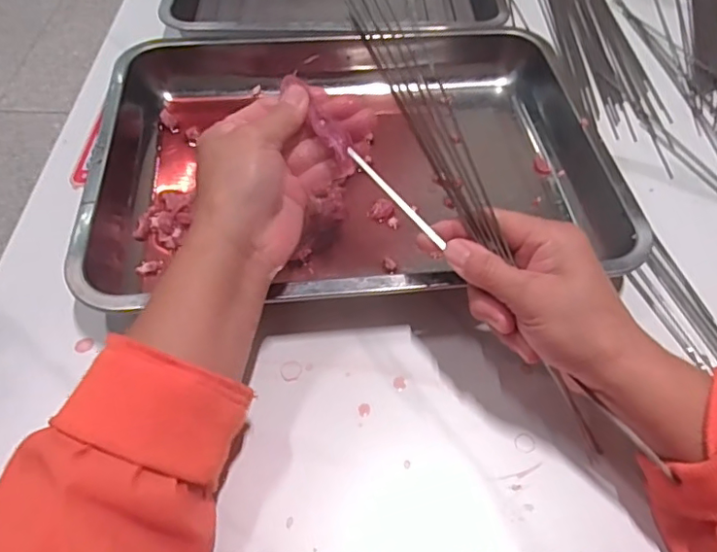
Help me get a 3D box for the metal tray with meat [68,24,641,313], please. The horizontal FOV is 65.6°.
[{"bbox_3d":[0.002,-0.109,0.462,0.412,0.046,0.316,-3,55,-5],"label":"metal tray with meat"}]

